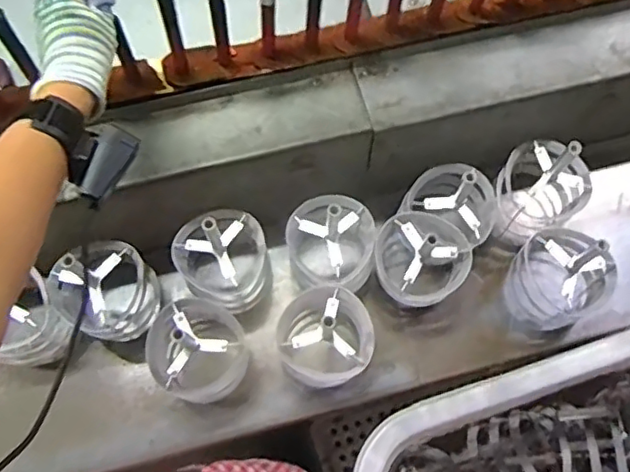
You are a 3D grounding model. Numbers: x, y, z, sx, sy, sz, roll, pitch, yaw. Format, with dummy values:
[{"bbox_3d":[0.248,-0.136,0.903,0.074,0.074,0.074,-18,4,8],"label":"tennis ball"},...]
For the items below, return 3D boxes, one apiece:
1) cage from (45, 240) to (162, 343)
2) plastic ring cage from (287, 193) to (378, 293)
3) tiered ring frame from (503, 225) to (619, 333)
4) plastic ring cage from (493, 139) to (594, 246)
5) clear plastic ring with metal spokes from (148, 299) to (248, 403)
[{"bbox_3d":[-0.269,0.067,0.758,0.102,0.117,0.110,-1,71,2],"label":"cage"},{"bbox_3d":[0.021,0.011,0.758,0.111,0.180,0.101,-1,71,2],"label":"plastic ring cage"},{"bbox_3d":[0.314,0.051,0.753,0.115,0.160,0.105,42,77,15],"label":"tiered ring frame"},{"bbox_3d":[0.300,-0.068,0.784,0.110,0.173,0.108,-1,71,2],"label":"plastic ring cage"},{"bbox_3d":[-0.140,0.144,0.739,0.101,0.130,0.115,22,73,9],"label":"clear plastic ring with metal spokes"}]

